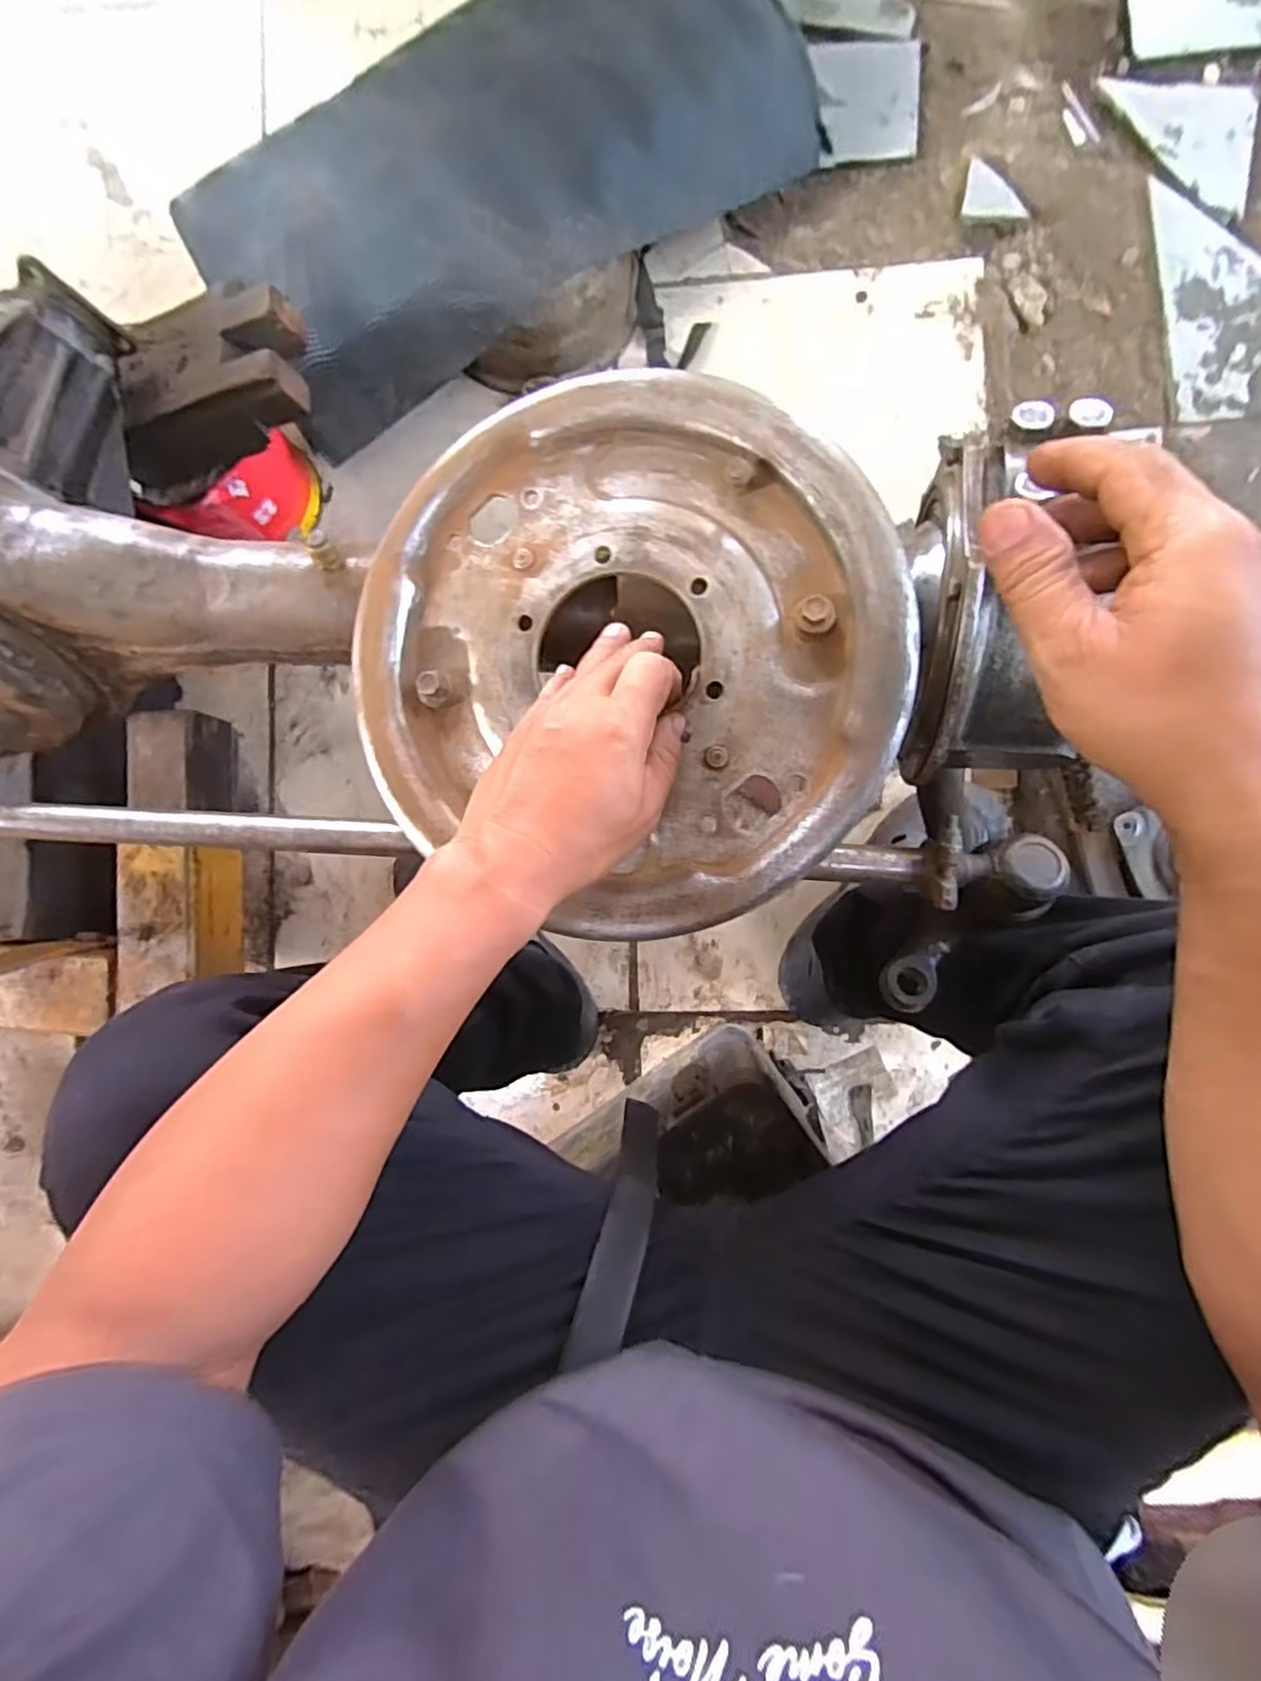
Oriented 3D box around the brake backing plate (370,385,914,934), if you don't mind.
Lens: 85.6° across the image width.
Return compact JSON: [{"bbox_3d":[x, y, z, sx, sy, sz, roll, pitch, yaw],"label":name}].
[{"bbox_3d":[-0.007,-0.101,0.370,0.293,0.052,0.279,31,94,1],"label":"brake backing plate"}]

